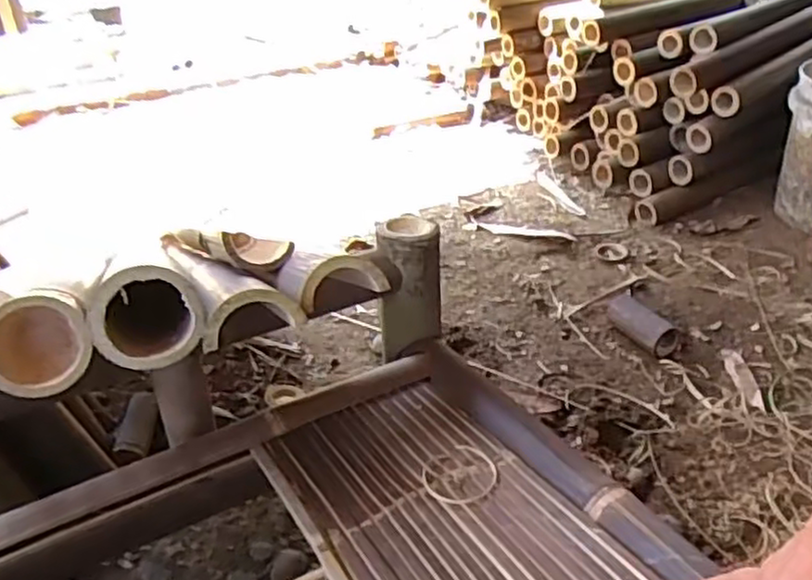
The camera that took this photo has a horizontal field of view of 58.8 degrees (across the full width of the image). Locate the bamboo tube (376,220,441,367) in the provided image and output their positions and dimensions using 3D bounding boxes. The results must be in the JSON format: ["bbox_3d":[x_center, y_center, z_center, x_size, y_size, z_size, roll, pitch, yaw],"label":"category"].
[{"bbox_3d":[0.006,-0.006,0.913,0.079,0.158,0.076,-3,29,1],"label":"bamboo tube"}]

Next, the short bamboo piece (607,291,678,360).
[{"bbox_3d":[0.481,0.066,1.484,0.072,0.053,0.174,-19,32,-23],"label":"short bamboo piece"}]

